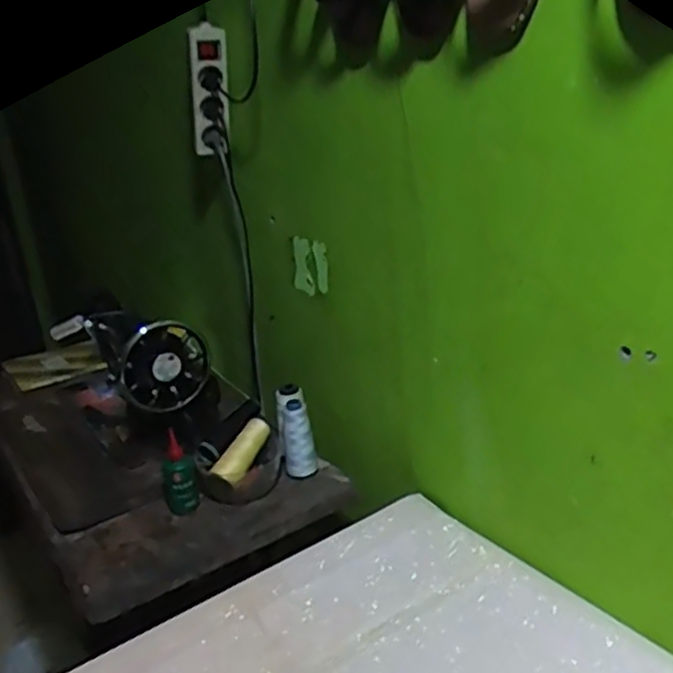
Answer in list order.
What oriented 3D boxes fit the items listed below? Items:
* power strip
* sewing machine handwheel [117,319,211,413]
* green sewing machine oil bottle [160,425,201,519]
[{"bbox_3d":[-0.178,-0.340,1.002,0.053,0.185,0.035,-15,50,-20],"label":"power strip"},{"bbox_3d":[-0.249,0.056,1.041,0.133,0.148,0.037,-14,22,-21],"label":"sewing machine handwheel"},{"bbox_3d":[-0.218,0.187,0.974,0.045,0.125,0.035,-13,21,-14],"label":"green sewing machine oil bottle"}]

